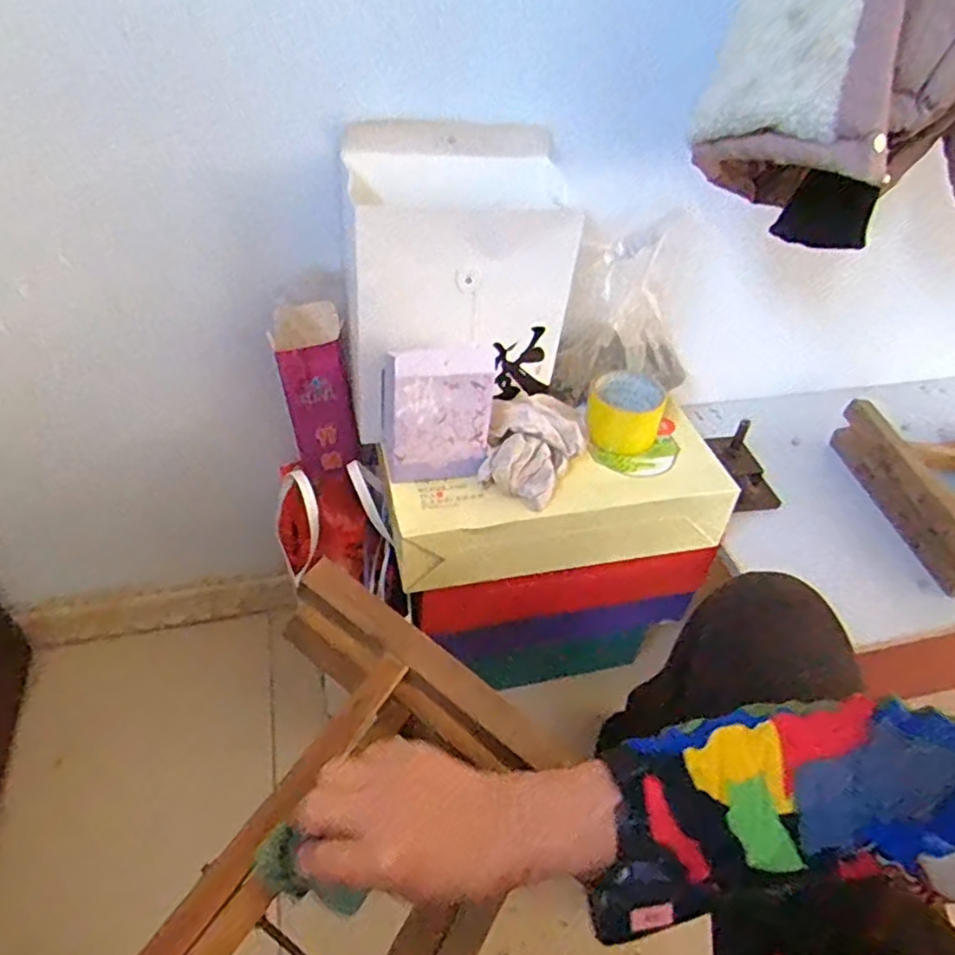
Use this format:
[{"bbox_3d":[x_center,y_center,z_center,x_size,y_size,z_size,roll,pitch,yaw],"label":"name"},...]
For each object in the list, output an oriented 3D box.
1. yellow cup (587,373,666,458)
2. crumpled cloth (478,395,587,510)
[{"bbox_3d":[0.175,-0.077,0.805,0.082,0.065,0.080,4,43,-3],"label":"yellow cup"},{"bbox_3d":[0.064,-0.041,0.749,0.096,0.062,0.148,23,45,17],"label":"crumpled cloth"}]

